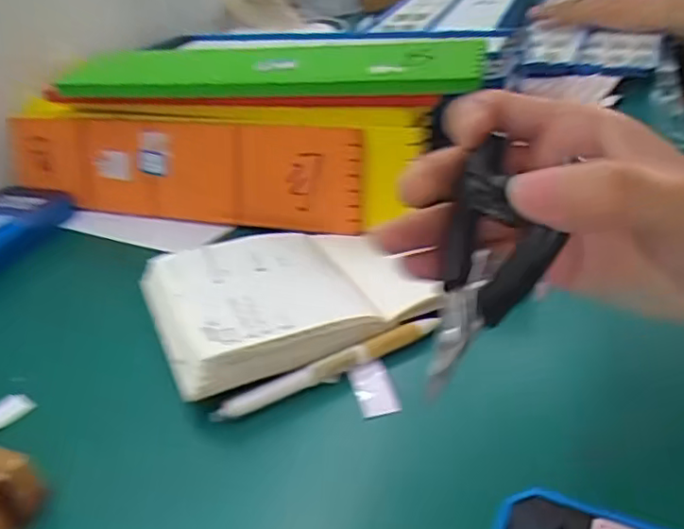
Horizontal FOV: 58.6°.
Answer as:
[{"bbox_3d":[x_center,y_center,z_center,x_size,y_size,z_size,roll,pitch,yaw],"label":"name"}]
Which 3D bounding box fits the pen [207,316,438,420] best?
[{"bbox_3d":[-0.006,0.059,0.354,0.139,0.011,0.011,-18,36,-18],"label":"pen"}]

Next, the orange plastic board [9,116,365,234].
[{"bbox_3d":[-0.155,-0.083,0.533,0.364,0.083,0.014,7,16,21],"label":"orange plastic board"}]

